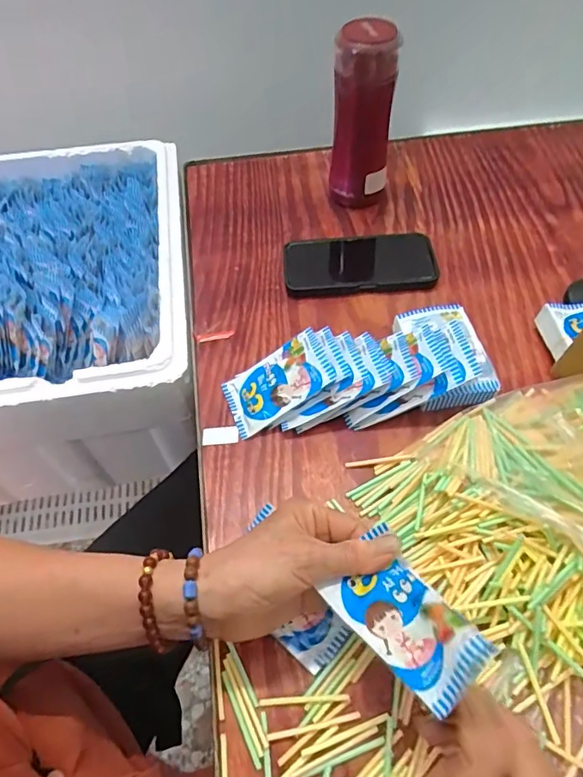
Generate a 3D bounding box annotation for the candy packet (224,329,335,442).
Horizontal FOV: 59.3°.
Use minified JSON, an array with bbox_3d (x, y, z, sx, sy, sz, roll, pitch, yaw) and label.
[{"bbox_3d":[-0.014,-0.005,0.473,0.102,0.013,0.062,-33,58,13],"label":"candy packet"}]

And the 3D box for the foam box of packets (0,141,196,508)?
[{"bbox_3d":[-0.407,-0.089,0.658,0.559,0.194,0.410,-7,55,-4],"label":"foam box of packets"}]

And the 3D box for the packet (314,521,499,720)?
[{"bbox_3d":[0.063,0.126,0.286,0.053,0.009,0.092,-47,42,-9],"label":"packet"}]

